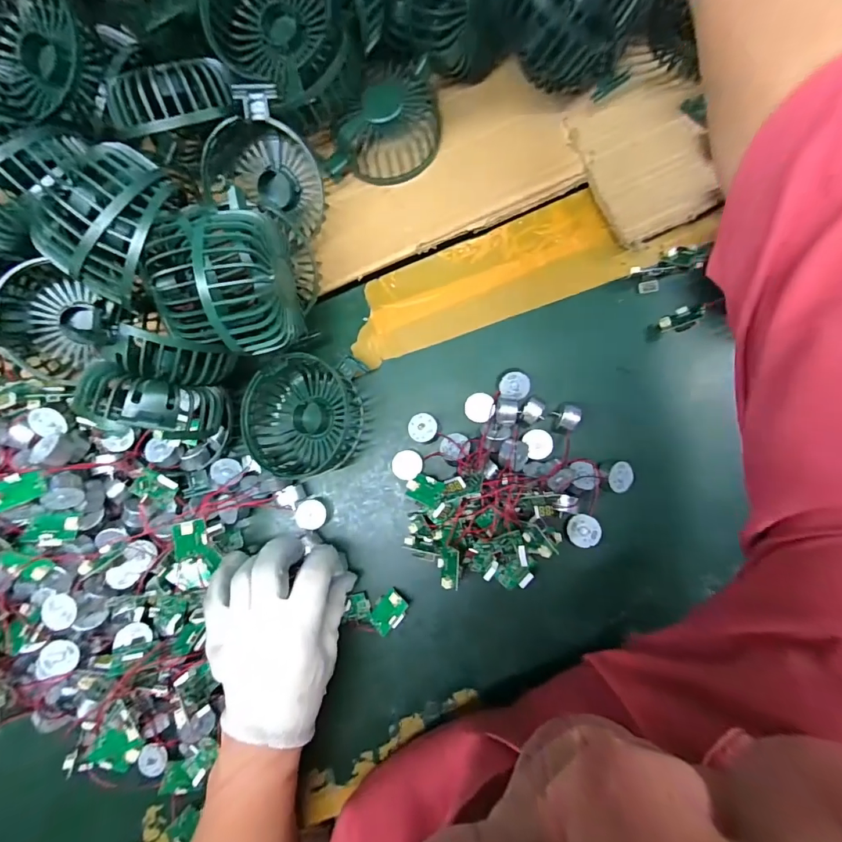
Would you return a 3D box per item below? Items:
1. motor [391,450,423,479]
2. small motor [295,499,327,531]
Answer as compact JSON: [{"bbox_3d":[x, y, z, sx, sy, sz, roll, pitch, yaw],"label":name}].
[{"bbox_3d":[-0.010,0.035,0.343,0.023,0.015,0.022,0,86,4],"label":"motor"},{"bbox_3d":[-0.087,0.074,0.346,0.023,0.010,0.022,0,86,4],"label":"small motor"}]

